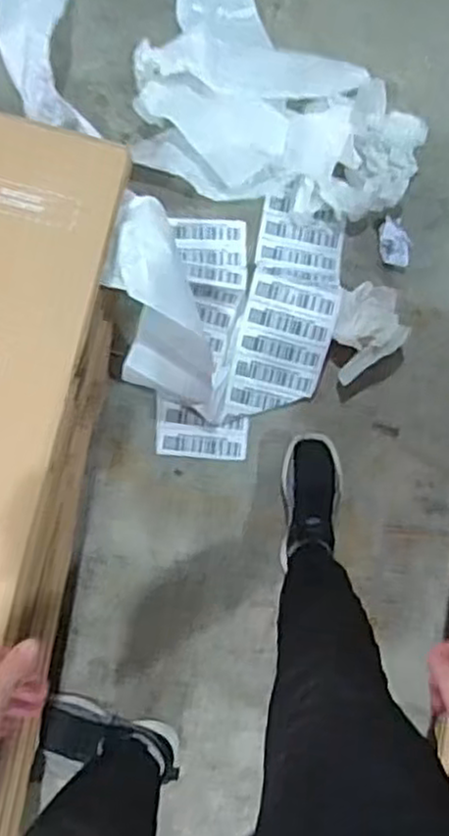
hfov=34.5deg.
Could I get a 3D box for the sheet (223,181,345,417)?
[{"bbox_3d":[0.117,-0.201,1.273,0.154,0.083,0.404,12,84,-5],"label":"sheet"}]

